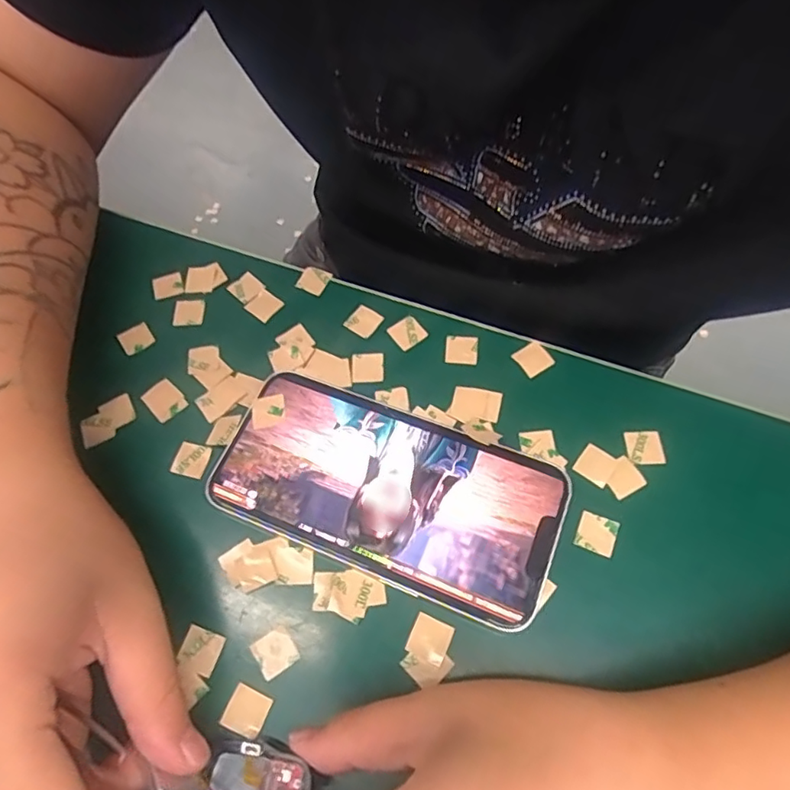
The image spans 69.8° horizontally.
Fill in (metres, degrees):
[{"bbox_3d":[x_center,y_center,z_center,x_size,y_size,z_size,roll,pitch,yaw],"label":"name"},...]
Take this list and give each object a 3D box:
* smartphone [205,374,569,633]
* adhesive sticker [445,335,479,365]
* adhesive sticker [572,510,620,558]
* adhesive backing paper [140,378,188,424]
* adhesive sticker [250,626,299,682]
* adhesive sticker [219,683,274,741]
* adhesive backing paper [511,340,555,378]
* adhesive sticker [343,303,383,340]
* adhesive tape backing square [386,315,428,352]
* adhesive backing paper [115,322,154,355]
[{"bbox_3d":[-0.004,0.040,0.244,0.142,0.009,0.070,19,67,13],"label":"smartphone"},{"bbox_3d":[0.033,-0.023,0.277,0.016,0.004,0.016,5,64,6],"label":"adhesive sticker"},{"bbox_3d":[0.084,0.057,0.234,0.015,0.004,0.015,20,67,13],"label":"adhesive sticker"},{"bbox_3d":[-0.111,0.002,0.272,0.016,0.004,0.020,-40,70,-20],"label":"adhesive backing paper"},{"bbox_3d":[-0.047,0.100,0.221,0.015,0.004,0.015,-34,70,-9],"label":"adhesive sticker"},{"bbox_3d":[-0.056,0.119,0.213,0.016,0.004,0.015,19,68,15],"label":"adhesive sticker"},{"bbox_3d":[0.066,-0.018,0.273,0.014,0.004,0.015,-34,70,-8],"label":"adhesive backing paper"},{"bbox_3d":[-0.016,-0.038,0.288,0.015,0.004,0.016,33,72,14],"label":"adhesive sticker"},{"bbox_3d":[0.006,-0.031,0.284,0.015,0.004,0.016,-36,71,-10],"label":"adhesive tape backing square"},{"bbox_3d":[-0.132,-0.029,0.289,0.016,0.004,0.014,-34,72,-21],"label":"adhesive backing paper"}]

